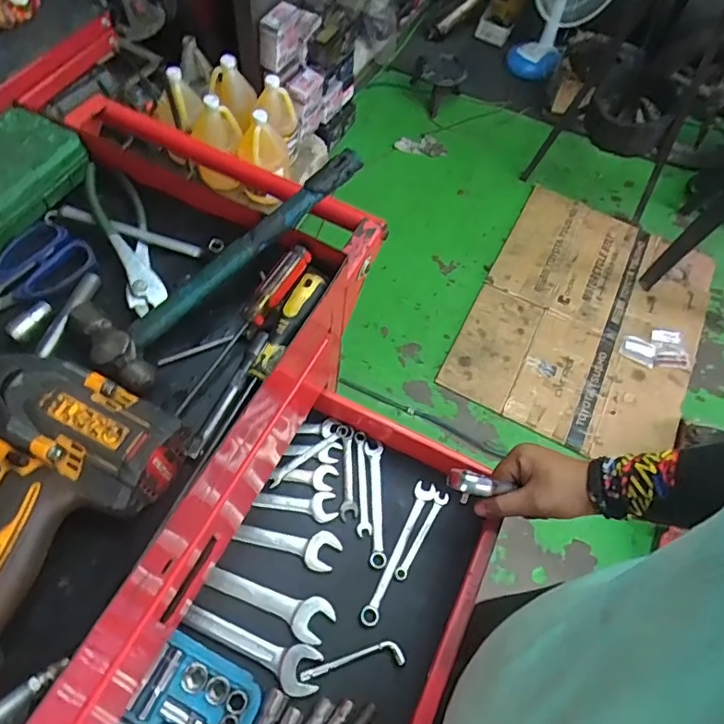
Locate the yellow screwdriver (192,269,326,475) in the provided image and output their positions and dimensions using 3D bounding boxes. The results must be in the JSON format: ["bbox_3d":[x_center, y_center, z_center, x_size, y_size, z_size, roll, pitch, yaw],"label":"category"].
[{"bbox_3d":[-0.083,-0.002,0.451,0.023,0.023,0.187,27,77,10],"label":"yellow screwdriver"}]

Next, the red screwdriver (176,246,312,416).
[{"bbox_3d":[-0.104,-0.031,0.473,0.026,0.026,0.179,36,86,14],"label":"red screwdriver"}]

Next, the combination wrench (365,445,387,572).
[{"bbox_3d":[0.018,0.170,0.644,0.022,0.004,0.149,0,61,-5],"label":"combination wrench"}]

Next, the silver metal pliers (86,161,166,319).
[{"bbox_3d":[-0.227,-0.120,0.513,0.046,0.012,0.172,-10,66,-37],"label":"silver metal pliers"}]

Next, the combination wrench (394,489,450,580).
[{"bbox_3d":[0.072,0.206,0.631,0.017,0.007,0.115,29,63,11],"label":"combination wrench"}]

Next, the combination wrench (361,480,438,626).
[{"bbox_3d":[0.045,0.221,0.619,0.024,0.008,0.172,25,62,9],"label":"combination wrench"}]

